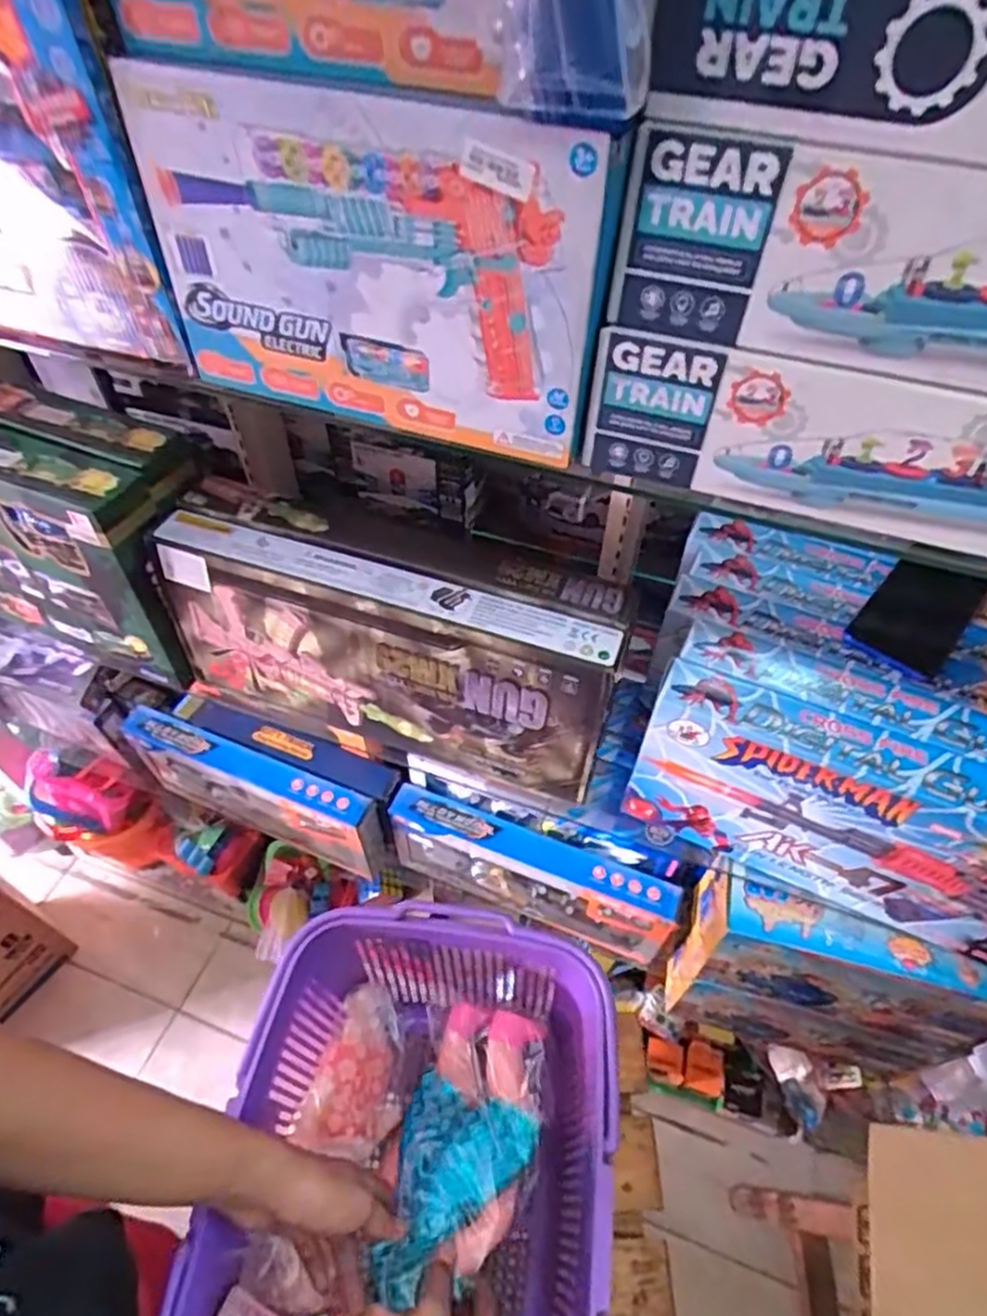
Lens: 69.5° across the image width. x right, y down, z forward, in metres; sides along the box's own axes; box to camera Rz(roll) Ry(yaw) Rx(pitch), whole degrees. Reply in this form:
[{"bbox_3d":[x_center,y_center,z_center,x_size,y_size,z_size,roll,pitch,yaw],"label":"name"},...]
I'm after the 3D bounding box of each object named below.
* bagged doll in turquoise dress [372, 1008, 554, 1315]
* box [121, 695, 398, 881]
[{"bbox_3d":[-0.031,0.442,0.645,0.122,0.070,0.224,26,55,18],"label":"bagged doll in turquoise dress"},{"bbox_3d":[-0.313,0.169,0.990,0.377,0.174,0.105,18,53,12],"label":"box"}]

